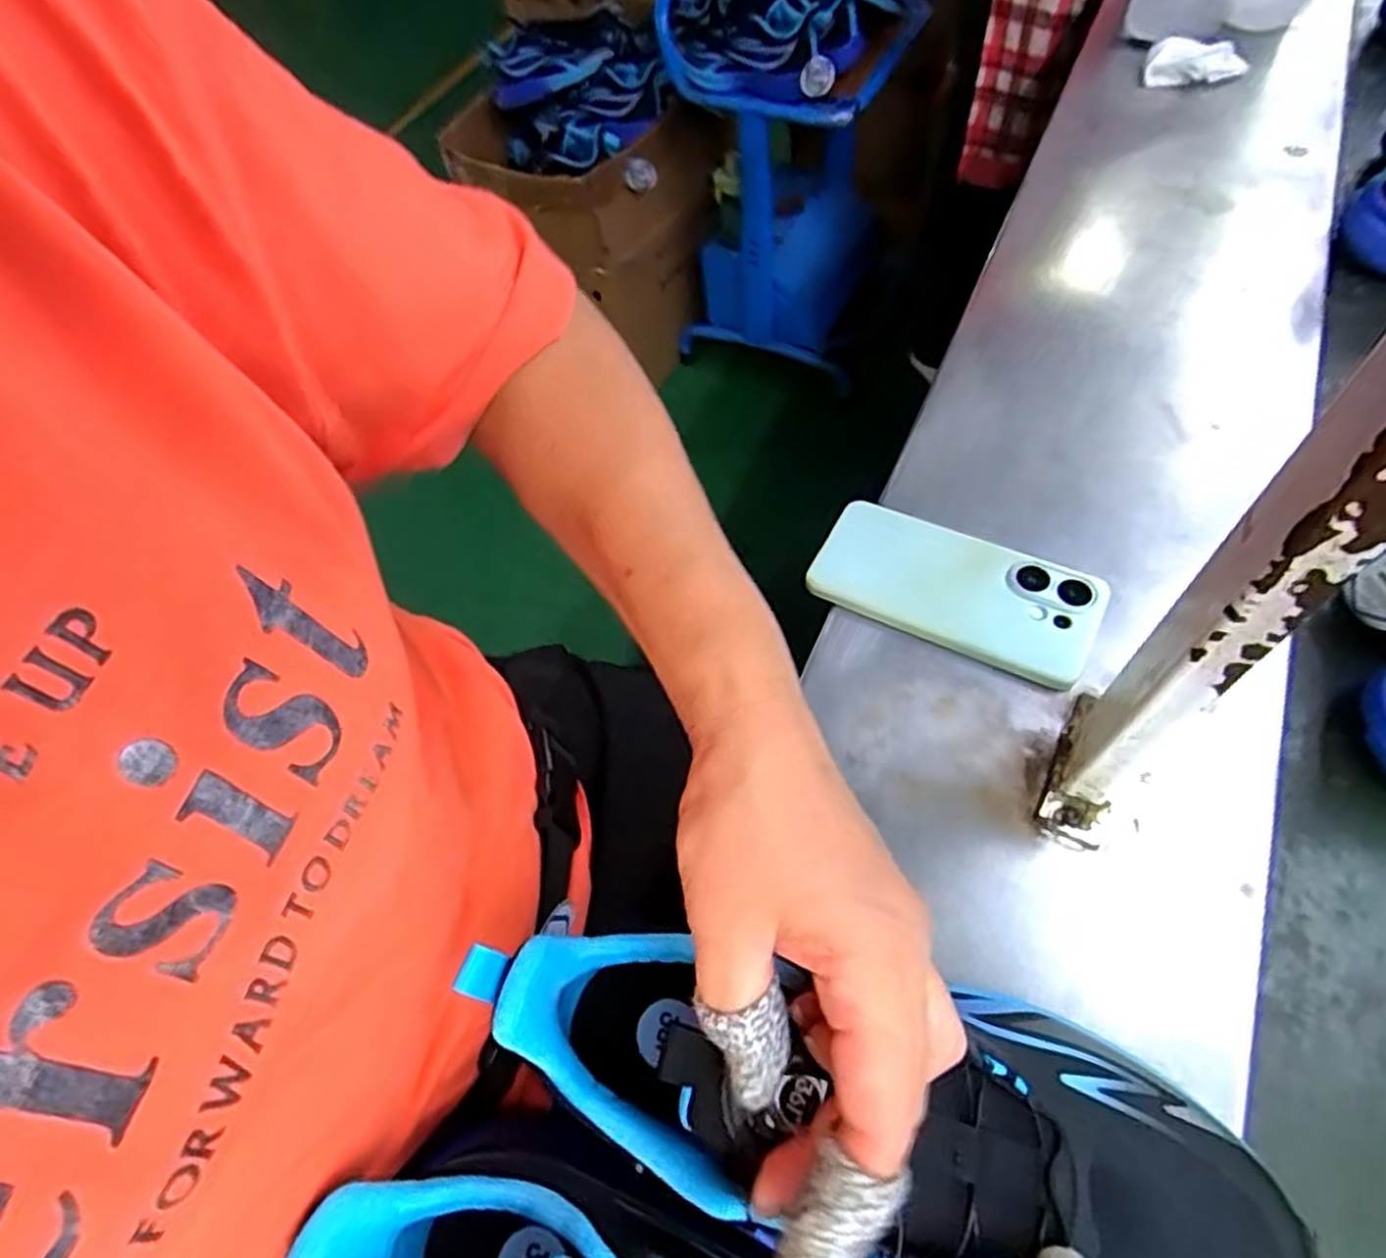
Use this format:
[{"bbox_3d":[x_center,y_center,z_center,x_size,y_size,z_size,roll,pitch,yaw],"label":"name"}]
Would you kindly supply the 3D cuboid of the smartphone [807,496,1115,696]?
[{"bbox_3d":[0.152,-0.026,0.434,0.157,0.014,0.078,23,63,21],"label":"smartphone"}]

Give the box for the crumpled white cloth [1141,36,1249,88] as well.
[{"bbox_3d":[0.494,-0.558,0.729,0.098,0.033,0.053,20,62,19],"label":"crumpled white cloth"}]

